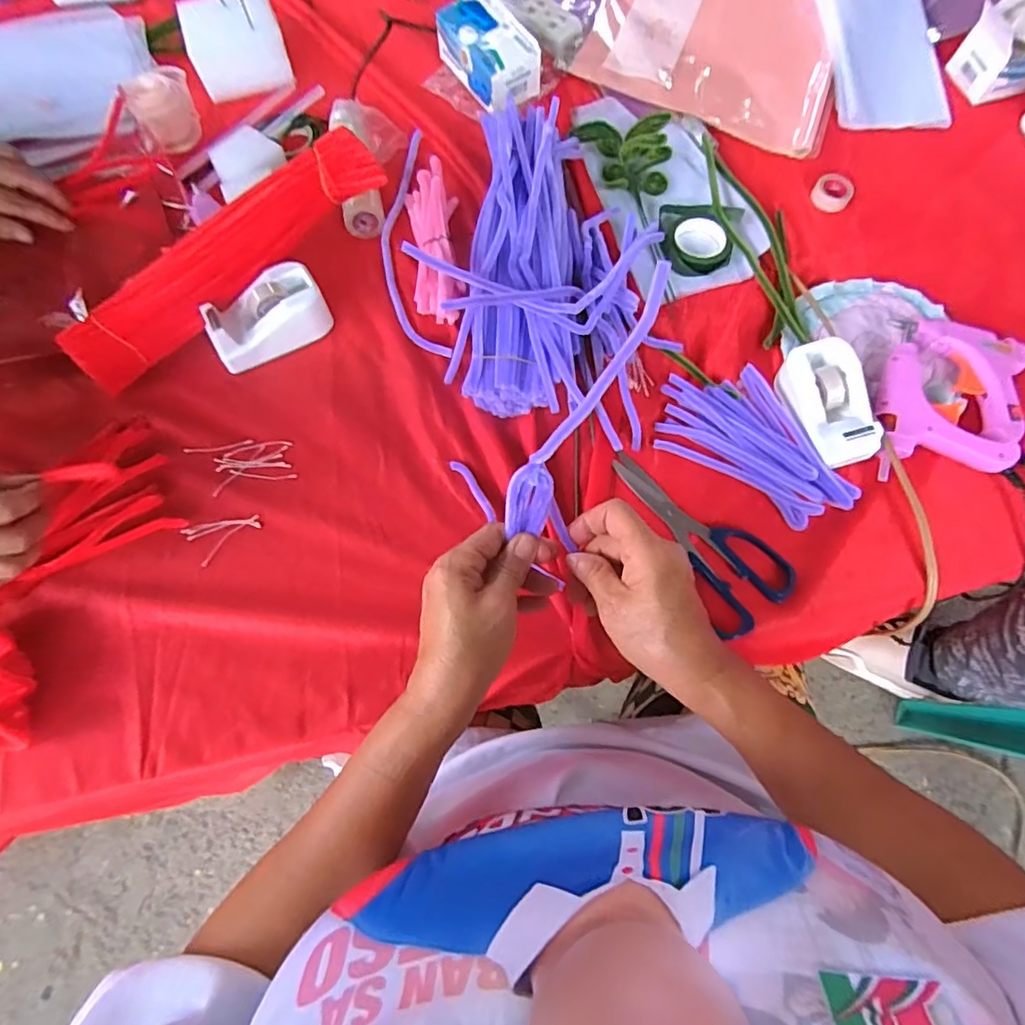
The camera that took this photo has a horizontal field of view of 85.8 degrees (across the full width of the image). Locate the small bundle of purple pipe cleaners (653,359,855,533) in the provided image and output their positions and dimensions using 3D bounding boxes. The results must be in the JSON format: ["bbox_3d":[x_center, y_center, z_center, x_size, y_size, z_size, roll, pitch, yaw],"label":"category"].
[{"bbox_3d":[0.206,-0.063,0.463,0.167,0.019,0.097,34,75,10],"label":"small bundle of purple pipe cleaners"}]

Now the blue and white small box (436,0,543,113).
[{"bbox_3d":[-0.023,-0.470,0.568,0.073,0.050,0.115,-37,76,-11],"label":"blue and white small box"}]

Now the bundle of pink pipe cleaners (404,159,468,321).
[{"bbox_3d":[-0.071,-0.250,0.507,0.045,0.032,0.162,-6,72,-2],"label":"bundle of pink pipe cleaners"}]

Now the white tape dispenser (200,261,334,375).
[{"bbox_3d":[-0.208,-0.164,0.469,0.100,0.044,0.050,-31,75,-9],"label":"white tape dispenser"}]

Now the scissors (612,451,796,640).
[{"bbox_3d":[0.149,0.011,0.441,0.070,0.012,0.166,-31,75,-9],"label":"scissors"}]

